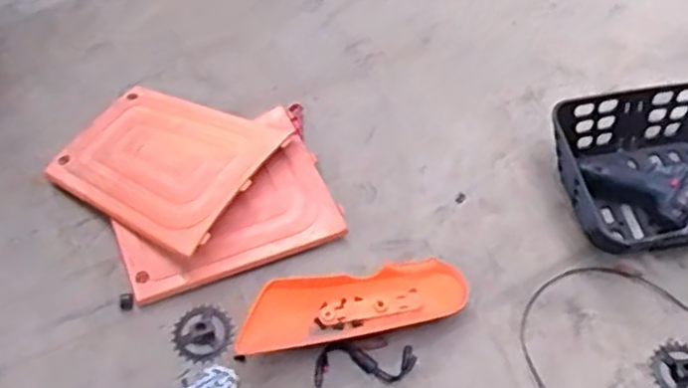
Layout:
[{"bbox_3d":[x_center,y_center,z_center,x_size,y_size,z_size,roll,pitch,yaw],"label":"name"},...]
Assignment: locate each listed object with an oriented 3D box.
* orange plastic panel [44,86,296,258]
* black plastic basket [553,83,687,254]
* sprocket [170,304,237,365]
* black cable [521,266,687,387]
[{"bbox_3d":[-0.292,-0.060,1.109,0.340,0.039,0.264,21,61,26],"label":"orange plastic panel"},{"bbox_3d":[0.508,-0.032,1.076,0.332,0.107,0.273,-7,59,-3],"label":"black plastic basket"},{"bbox_3d":[-0.206,0.203,0.987,0.086,0.005,0.086,0,59,1],"label":"sprocket"},{"bbox_3d":[0.479,0.254,0.958,0.452,0.013,0.239,24,62,15],"label":"black cable"}]

